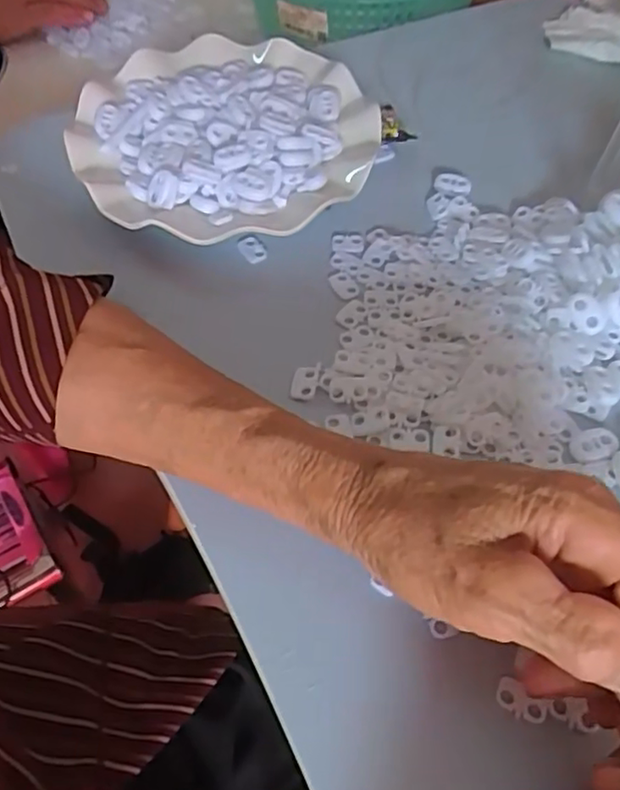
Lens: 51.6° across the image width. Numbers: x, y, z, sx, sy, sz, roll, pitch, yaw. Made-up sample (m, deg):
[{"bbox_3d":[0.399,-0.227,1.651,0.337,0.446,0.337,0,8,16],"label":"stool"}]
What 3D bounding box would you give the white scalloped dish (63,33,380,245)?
[{"bbox_3d":[-0.052,-0.156,0.382,0.172,0.024,0.174,0,56,1],"label":"white scalloped dish"}]

